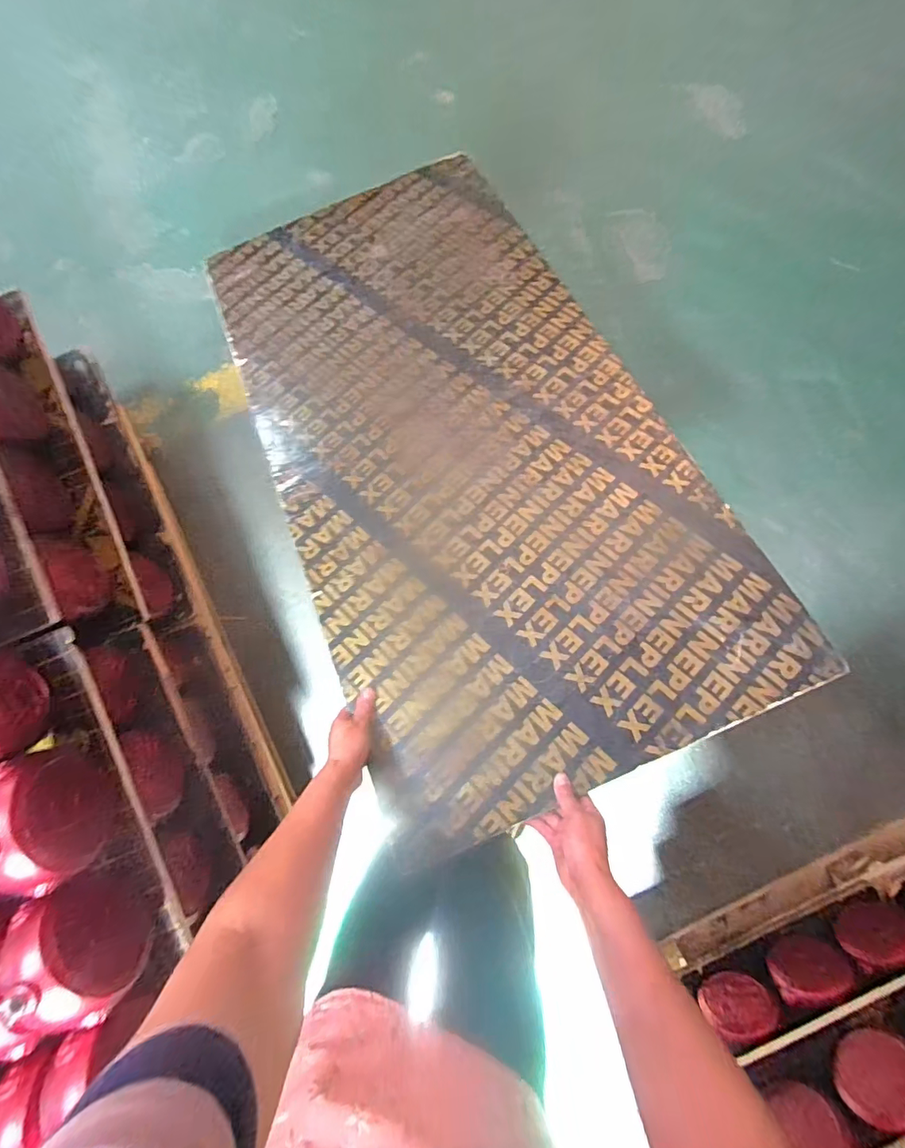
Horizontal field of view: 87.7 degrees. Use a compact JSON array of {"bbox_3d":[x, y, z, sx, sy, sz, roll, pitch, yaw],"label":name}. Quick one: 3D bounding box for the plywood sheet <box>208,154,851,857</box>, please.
[{"bbox_3d":[-0.001,-0.249,0.768,0.581,0.015,1.126,-23,69,-1],"label":"plywood sheet"}]

